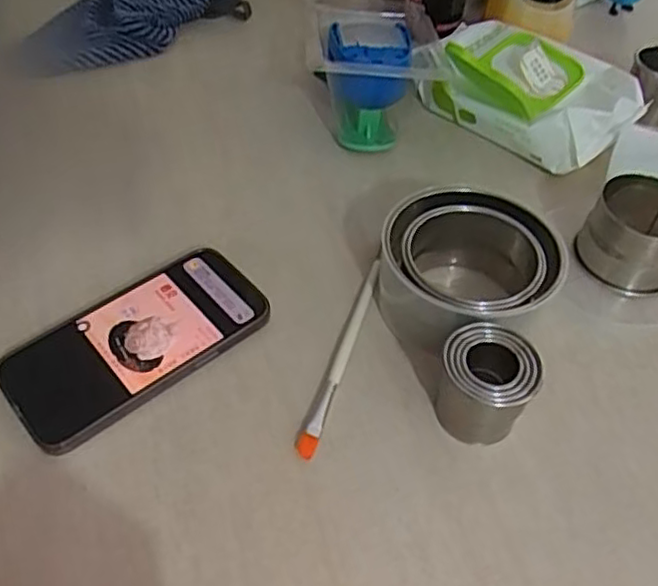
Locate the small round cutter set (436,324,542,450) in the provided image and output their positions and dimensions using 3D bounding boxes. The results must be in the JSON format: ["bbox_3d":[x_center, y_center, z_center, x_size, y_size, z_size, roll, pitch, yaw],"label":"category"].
[{"bbox_3d":[0.091,0.054,0.389,0.052,0.054,0.046,12,50,7],"label":"small round cutter set"}]

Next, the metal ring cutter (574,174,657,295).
[{"bbox_3d":[0.225,-0.045,0.484,0.070,0.053,0.067,2,49,-2],"label":"metal ring cutter"}]

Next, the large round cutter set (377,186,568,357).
[{"bbox_3d":[0.086,-0.012,0.438,0.108,0.063,0.104,2,49,-2],"label":"large round cutter set"}]

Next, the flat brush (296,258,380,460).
[{"bbox_3d":[0.010,0.036,0.429,0.011,0.006,0.156,16,50,10],"label":"flat brush"}]

